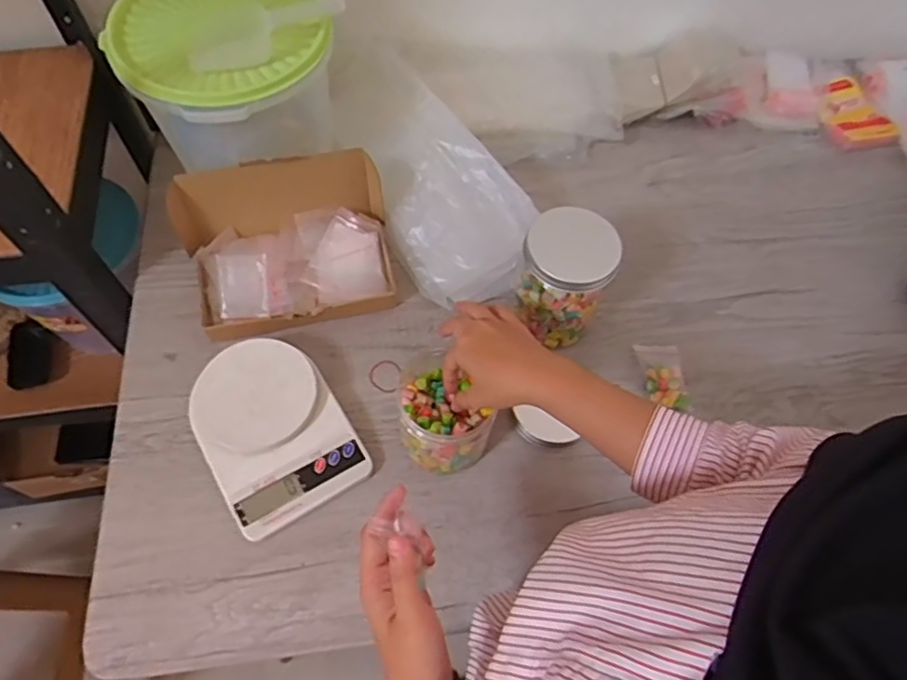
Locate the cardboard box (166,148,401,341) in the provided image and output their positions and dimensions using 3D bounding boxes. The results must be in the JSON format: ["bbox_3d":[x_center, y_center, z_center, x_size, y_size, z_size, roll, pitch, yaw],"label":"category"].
[{"bbox_3d":[-0.177,-0.101,0.654,0.221,0.089,0.158,-12,62,-9],"label":"cardboard box"}]

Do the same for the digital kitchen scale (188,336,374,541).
[{"bbox_3d":[-0.171,0.082,0.582,0.127,0.035,0.169,-30,66,-18],"label":"digital kitchen scale"}]

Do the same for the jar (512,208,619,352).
[{"bbox_3d":[0.108,-0.059,0.616,0.083,0.131,0.077,1,61,-2],"label":"jar"}]

